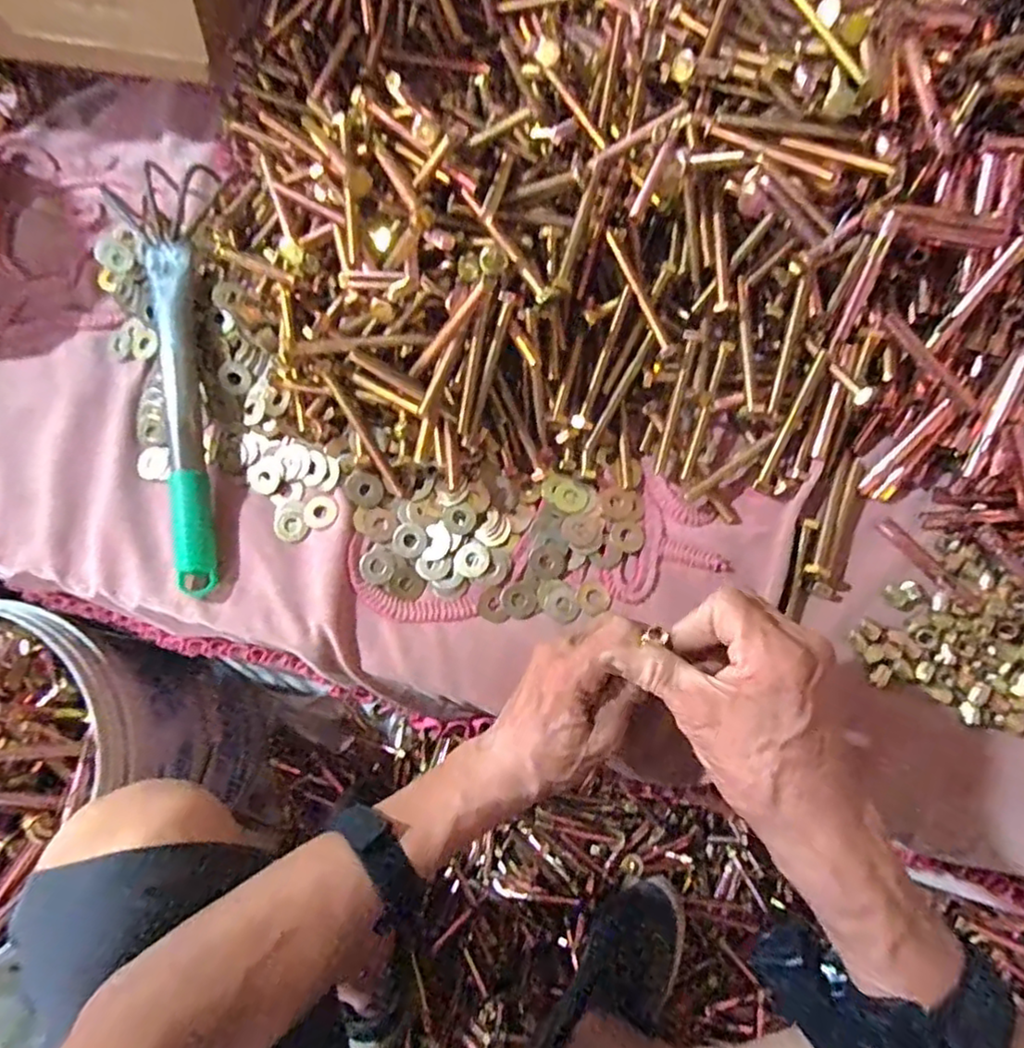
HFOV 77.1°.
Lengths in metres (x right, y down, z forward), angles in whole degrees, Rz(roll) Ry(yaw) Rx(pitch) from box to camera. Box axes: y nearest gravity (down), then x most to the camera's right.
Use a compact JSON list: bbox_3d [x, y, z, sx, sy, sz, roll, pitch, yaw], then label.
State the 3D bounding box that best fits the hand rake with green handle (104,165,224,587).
[{"bbox_3d":[-0.240,-0.126,0.481,0.072,0.053,0.352,-13,76,-2],"label":"hand rake with green handle"}]

